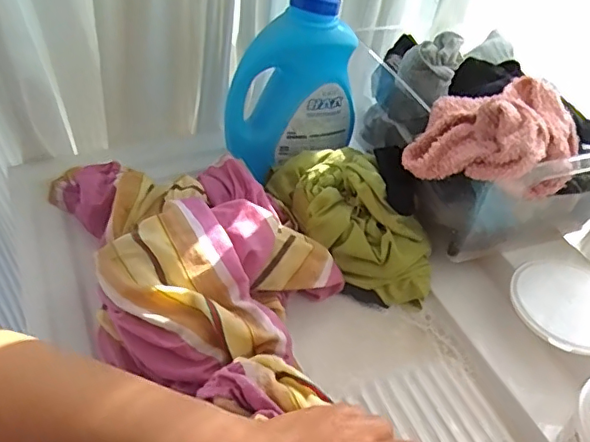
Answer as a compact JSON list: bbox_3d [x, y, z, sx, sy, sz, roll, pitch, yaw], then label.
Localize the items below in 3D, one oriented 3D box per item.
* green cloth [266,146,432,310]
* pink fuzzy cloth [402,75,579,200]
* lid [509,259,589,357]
[{"bbox_3d":[0.076,-0.013,0.666,0.121,0.103,0.248,-30,67,-31],"label":"green cloth"},{"bbox_3d":[0.211,-0.089,0.581,0.173,0.097,0.150,14,44,9],"label":"pink fuzzy cloth"},{"bbox_3d":[0.300,0.091,0.611,0.123,0.016,0.127,3,43,-3],"label":"lid"}]

